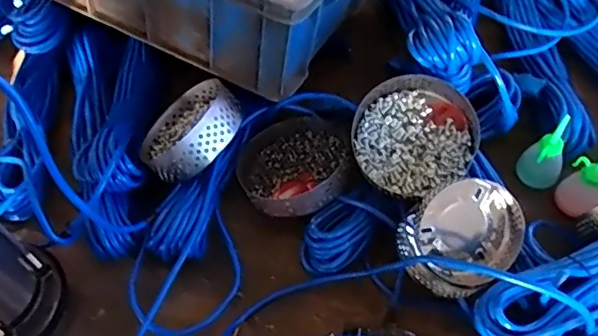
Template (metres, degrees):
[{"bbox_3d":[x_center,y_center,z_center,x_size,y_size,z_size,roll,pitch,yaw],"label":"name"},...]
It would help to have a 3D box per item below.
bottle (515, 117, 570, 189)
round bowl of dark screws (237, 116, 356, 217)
[{"bbox_3d":[0.289,-0.018,0.651,0.041,0.091,0.045,-10,57,-3],"label":"bottle"},{"bbox_3d":[-0.006,-0.005,0.669,0.127,0.052,0.133,-2,57,2],"label":"round bowl of dark screws"}]

